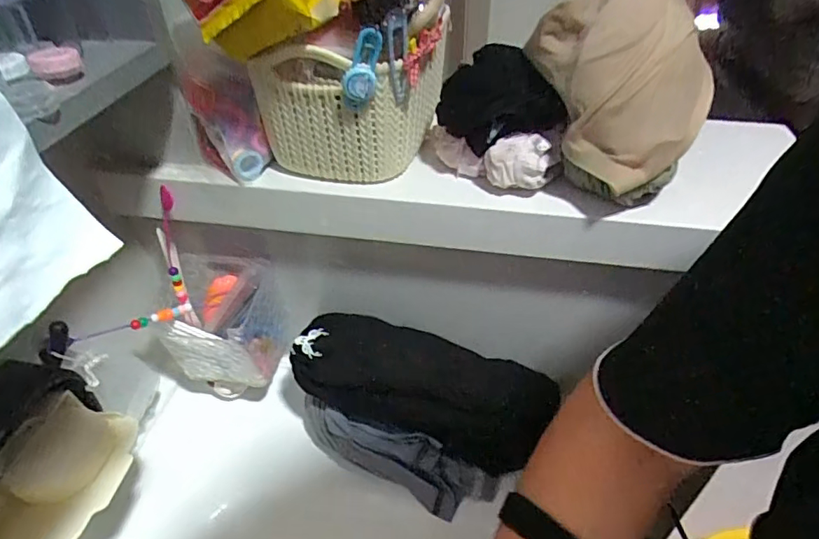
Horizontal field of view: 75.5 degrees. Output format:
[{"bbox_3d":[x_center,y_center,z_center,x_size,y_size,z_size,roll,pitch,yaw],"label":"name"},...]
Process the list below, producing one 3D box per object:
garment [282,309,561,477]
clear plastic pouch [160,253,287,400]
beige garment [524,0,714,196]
[{"bbox_3d":[-0.001,0.112,0.514,0.217,0.050,0.100,19,72,-4],"label":"garment"},{"bbox_3d":[-0.184,0.059,0.528,0.104,0.120,0.082,6,41,7],"label":"clear plastic pouch"},{"bbox_3d":[0.147,-0.132,0.364,0.080,0.108,0.103,-33,51,-32],"label":"beige garment"}]

